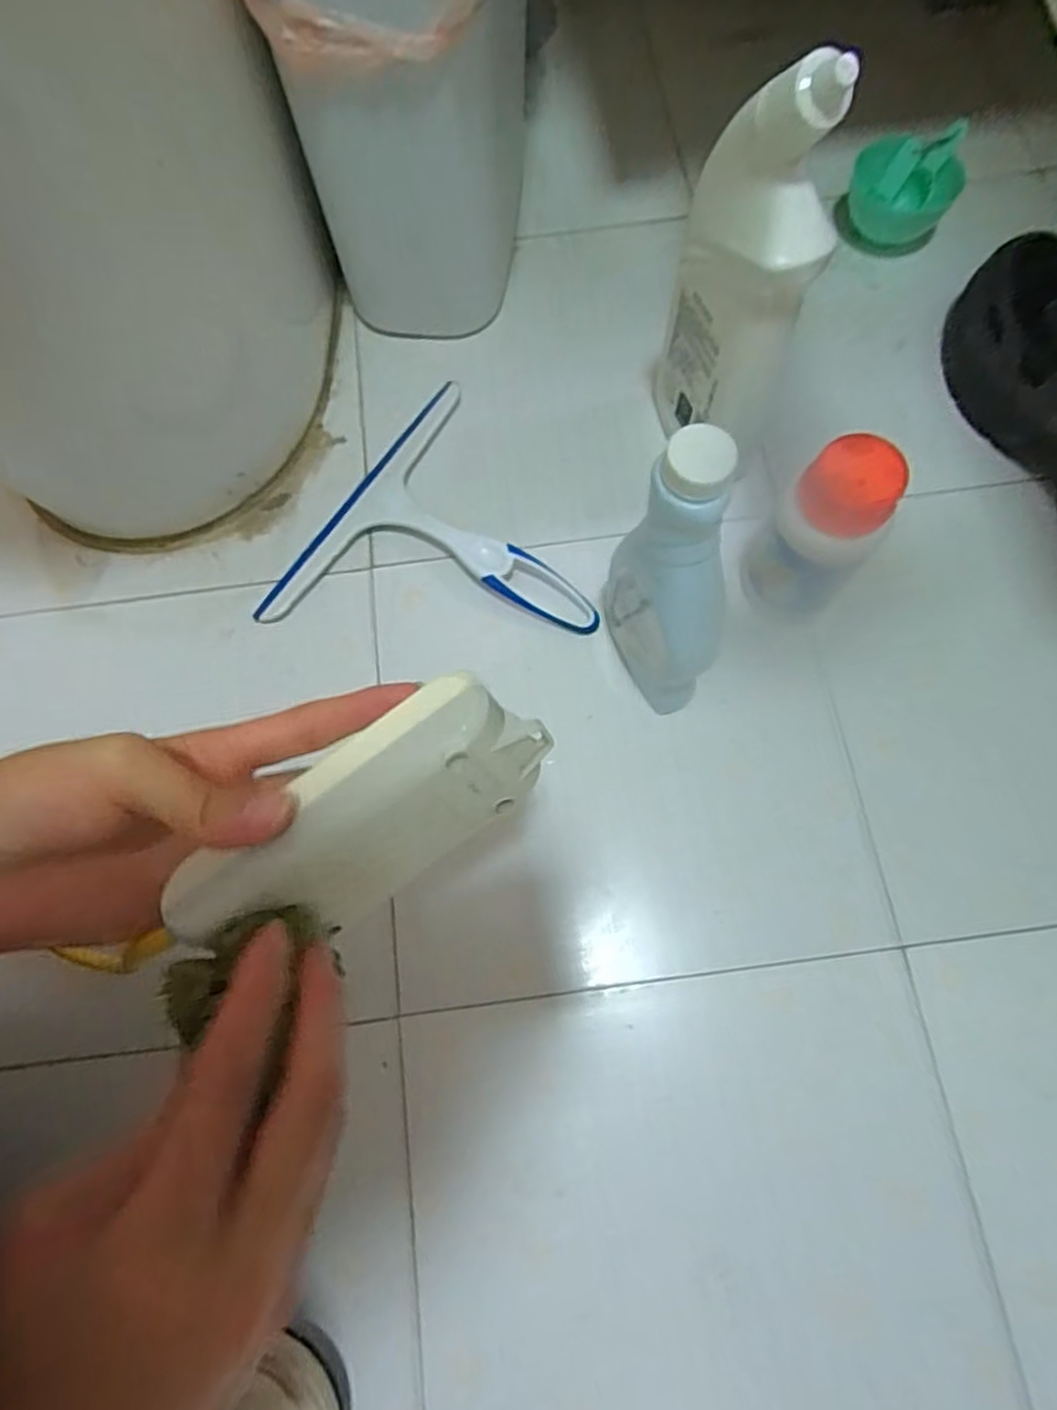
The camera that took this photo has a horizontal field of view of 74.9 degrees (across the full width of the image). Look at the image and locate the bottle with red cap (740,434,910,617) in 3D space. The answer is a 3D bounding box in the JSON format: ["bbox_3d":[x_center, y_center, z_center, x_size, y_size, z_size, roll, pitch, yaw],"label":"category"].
[{"bbox_3d":[0.176,-0.099,0.420,0.054,0.126,0.055,0,72,1],"label":"bottle with red cap"}]

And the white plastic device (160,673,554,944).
[{"bbox_3d":[-0.059,0.042,0.245,0.135,0.049,0.047,-33,74,-2],"label":"white plastic device"}]

